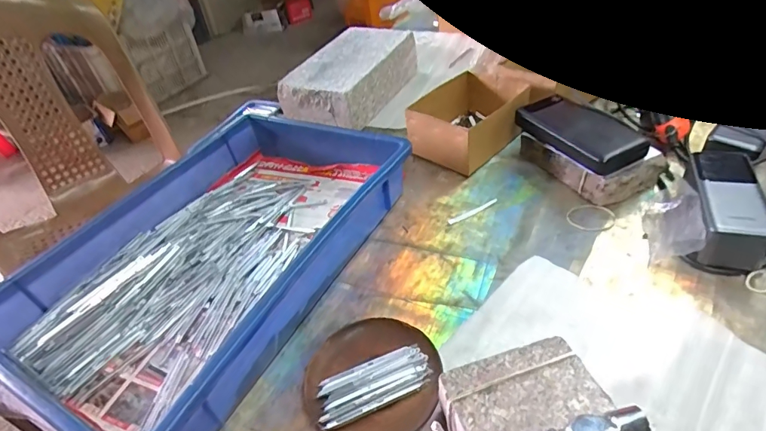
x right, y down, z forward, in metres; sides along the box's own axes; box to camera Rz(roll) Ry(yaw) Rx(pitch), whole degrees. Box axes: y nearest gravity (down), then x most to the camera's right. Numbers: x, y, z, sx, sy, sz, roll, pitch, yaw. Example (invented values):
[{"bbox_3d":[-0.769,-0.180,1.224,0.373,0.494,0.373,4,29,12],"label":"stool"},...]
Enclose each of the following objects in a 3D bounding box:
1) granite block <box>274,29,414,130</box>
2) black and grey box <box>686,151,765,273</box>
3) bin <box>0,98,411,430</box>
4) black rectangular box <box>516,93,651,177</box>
[{"bbox_3d":[-0.055,-0.246,0.768,0.139,0.076,0.244,16,47,26],"label":"granite block"},{"bbox_3d":[0.355,-0.012,0.460,0.065,0.055,0.145,6,43,17],"label":"black and grey box"},{"bbox_3d":[-0.177,0.028,0.498,0.276,0.079,0.429,16,47,26],"label":"bin"},{"bbox_3d":[0.244,-0.106,0.544,0.078,0.023,0.148,-23,43,-16],"label":"black rectangular box"}]

